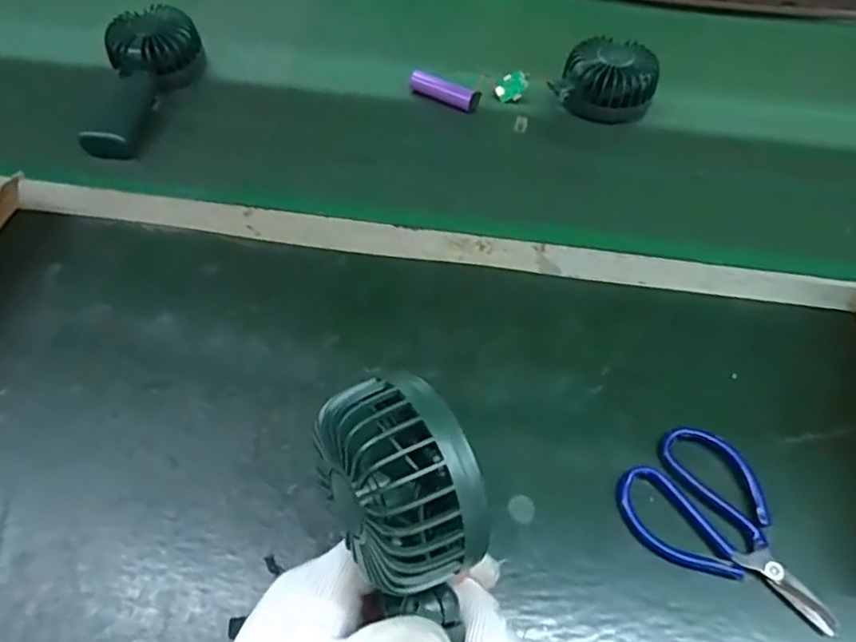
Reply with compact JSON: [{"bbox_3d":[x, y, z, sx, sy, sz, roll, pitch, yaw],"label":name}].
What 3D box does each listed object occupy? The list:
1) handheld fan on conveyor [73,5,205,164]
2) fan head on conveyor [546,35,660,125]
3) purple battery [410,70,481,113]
[{"bbox_3d":[-0.267,-0.230,0.587,0.078,0.046,0.189,-1,59,-1],"label":"handheld fan on conveyor"},{"bbox_3d":[0.168,-0.227,0.592,0.091,0.042,0.069,19,60,12],"label":"fan head on conveyor"},{"bbox_3d":[0.016,-0.221,0.603,0.070,0.016,0.017,29,63,16],"label":"purple battery"}]

